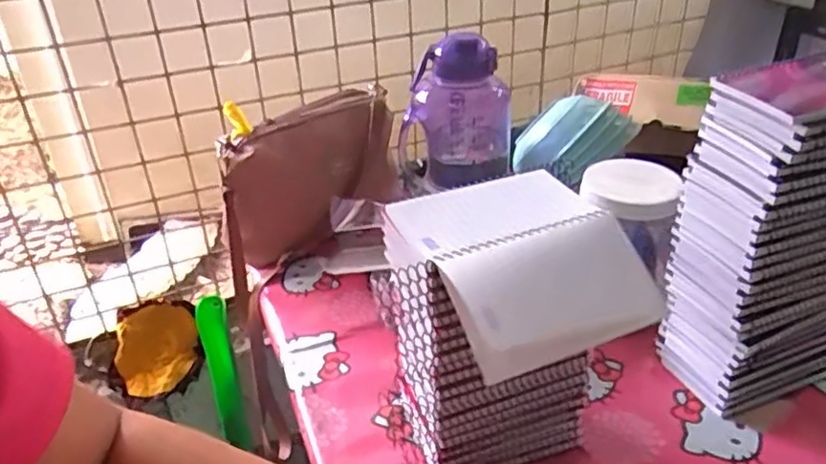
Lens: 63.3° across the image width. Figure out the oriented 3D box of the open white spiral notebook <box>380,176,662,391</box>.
[{"bbox_3d":[0.070,0.019,0.448,0.128,0.048,0.150,-16,34,-19],"label":"open white spiral notebook"}]

